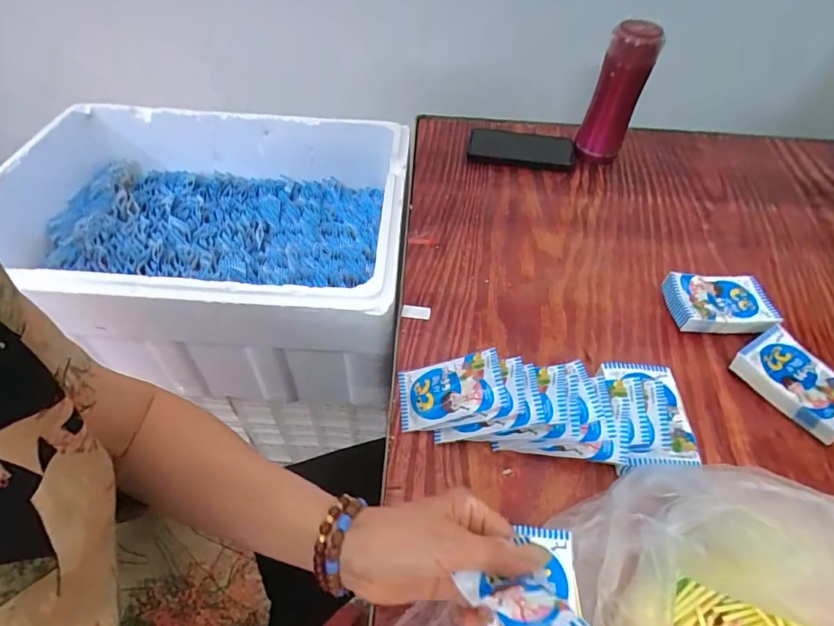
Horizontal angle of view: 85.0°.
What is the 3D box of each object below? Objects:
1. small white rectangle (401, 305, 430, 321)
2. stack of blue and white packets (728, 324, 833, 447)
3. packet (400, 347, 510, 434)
[{"bbox_3d":[-0.001,-0.001,0.532,0.033,0.006,0.017,6,51,2],"label":"small white rectangle"},{"bbox_3d":[0.393,0.072,0.471,0.072,0.030,0.106,-26,57,-22],"label":"stack of blue and white packets"},{"bbox_3d":[0.031,0.075,0.446,0.105,0.008,0.064,-18,52,16],"label":"packet"}]

